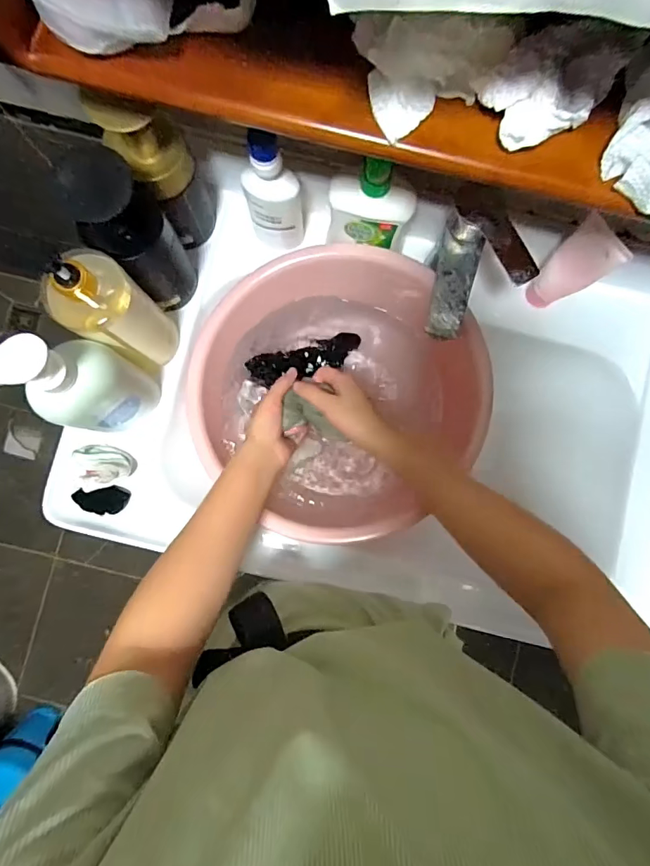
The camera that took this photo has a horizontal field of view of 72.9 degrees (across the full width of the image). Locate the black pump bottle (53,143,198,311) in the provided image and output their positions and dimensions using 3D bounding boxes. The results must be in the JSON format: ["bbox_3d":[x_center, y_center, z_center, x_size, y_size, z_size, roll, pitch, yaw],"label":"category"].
[{"bbox_3d":[-0.192,-0.200,0.466,0.073,0.205,0.066,-41,87,-3],"label":"black pump bottle"}]

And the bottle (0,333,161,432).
[{"bbox_3d":[-0.232,-0.045,0.442,0.047,0.216,0.084,29,86,2],"label":"bottle"}]

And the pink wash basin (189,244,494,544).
[{"bbox_3d":[0.011,-0.052,0.553,0.329,0.153,0.330,0,86,0],"label":"pink wash basin"}]

